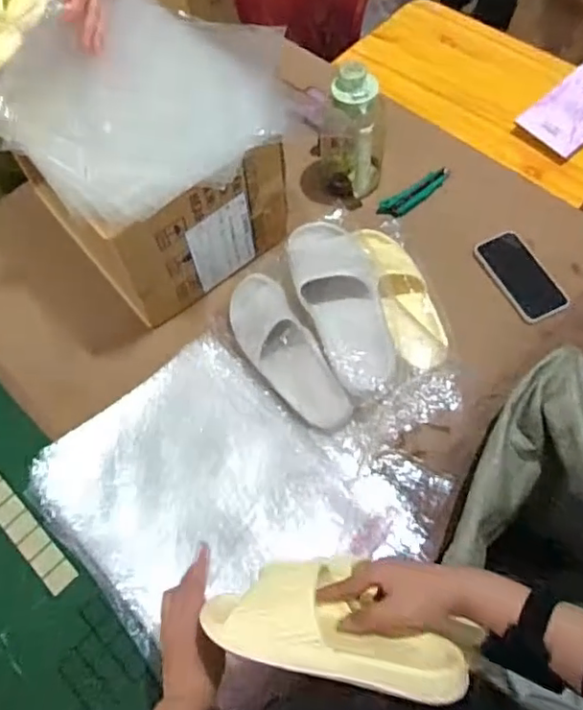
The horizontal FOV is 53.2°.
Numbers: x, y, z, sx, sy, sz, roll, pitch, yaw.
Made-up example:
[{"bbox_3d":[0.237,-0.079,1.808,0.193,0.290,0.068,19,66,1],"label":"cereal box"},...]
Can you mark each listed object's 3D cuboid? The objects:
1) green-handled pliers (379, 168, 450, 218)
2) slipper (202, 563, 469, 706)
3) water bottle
[{"bbox_3d":[0.218,-0.283,1.015,0.142,0.022,0.035,-31,65,-13],"label":"green-handled pliers"},{"bbox_3d":[0.035,0.242,0.518,0.228,0.077,0.086,10,63,19],"label":"slipper"},{"bbox_3d":[0.101,-0.364,0.961,0.106,0.203,0.118,0,62,3],"label":"water bottle"}]

